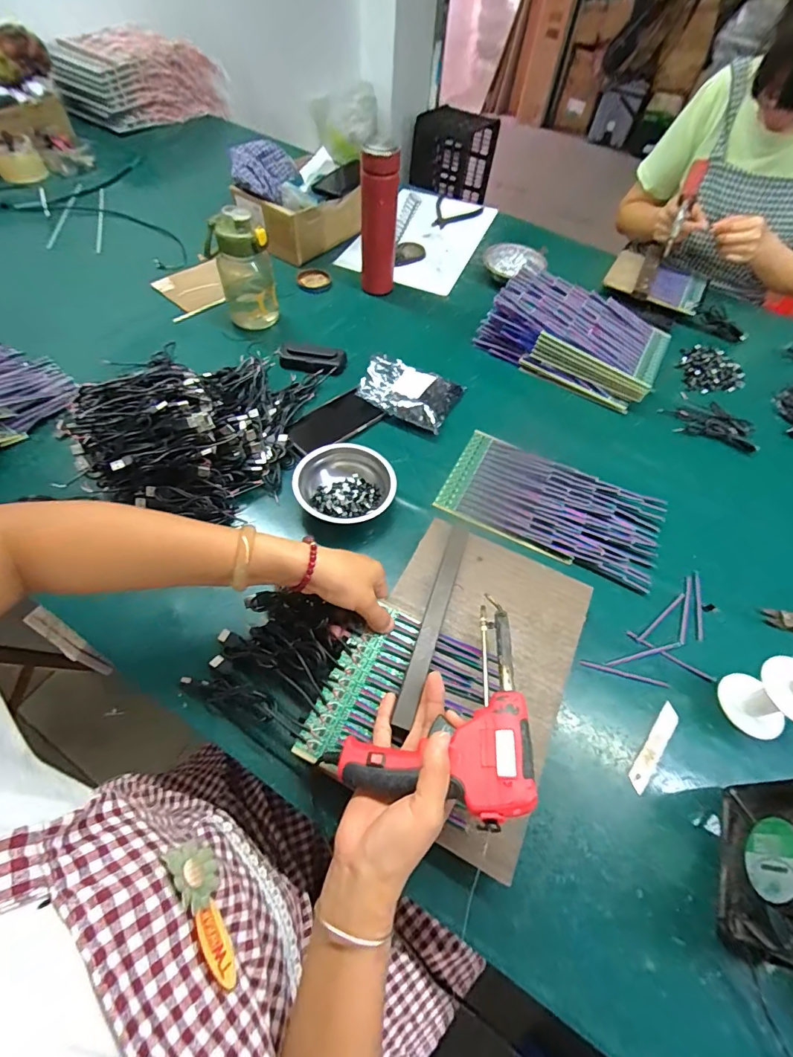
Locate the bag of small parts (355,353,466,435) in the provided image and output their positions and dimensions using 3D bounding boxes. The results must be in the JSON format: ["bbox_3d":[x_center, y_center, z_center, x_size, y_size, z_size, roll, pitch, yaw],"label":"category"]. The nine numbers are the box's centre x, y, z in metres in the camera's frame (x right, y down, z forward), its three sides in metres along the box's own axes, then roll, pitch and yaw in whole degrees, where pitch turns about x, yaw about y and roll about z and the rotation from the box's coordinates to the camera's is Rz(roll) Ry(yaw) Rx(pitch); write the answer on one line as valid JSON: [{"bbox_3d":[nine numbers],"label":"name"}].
[{"bbox_3d":[0.023,-0.225,0.692,0.147,0.039,0.121,23,58,10],"label":"bag of small parts"}]

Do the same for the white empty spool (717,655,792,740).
[{"bbox_3d":[0.387,0.173,0.442,0.057,0.070,0.065,5,57,-2],"label":"white empty spool"}]

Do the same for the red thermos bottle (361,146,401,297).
[{"bbox_3d":[-0.032,-0.538,0.774,0.062,0.227,0.055,0,57,-5],"label":"red thermos bottle"}]

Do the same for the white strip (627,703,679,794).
[{"bbox_3d":[0.264,0.222,0.440,0.018,0.004,0.099,37,62,23],"label":"white strip"}]

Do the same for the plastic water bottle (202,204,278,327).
[{"bbox_3d":[-0.260,-0.434,0.732,0.096,0.177,0.111,-13,59,-13],"label":"plastic water bottle"}]

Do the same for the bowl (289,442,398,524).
[{"bbox_3d":[-0.066,-0.055,0.572,0.128,0.040,0.118,2,57,-3],"label":"bowl"}]

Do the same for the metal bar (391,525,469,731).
[{"bbox_3d":[0.042,0.087,0.455,0.020,0.007,0.239,17,53,8],"label":"metal bar"}]

